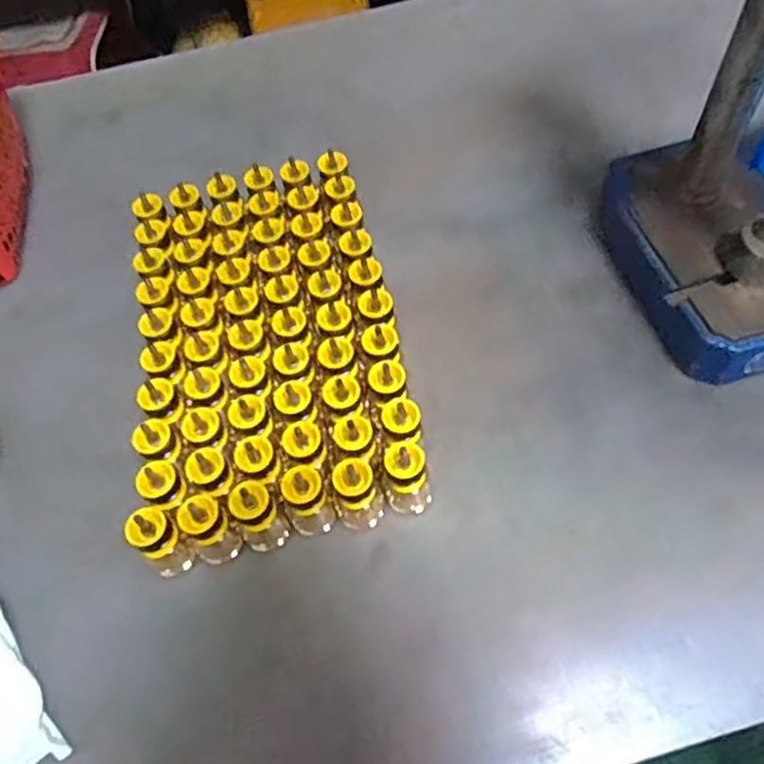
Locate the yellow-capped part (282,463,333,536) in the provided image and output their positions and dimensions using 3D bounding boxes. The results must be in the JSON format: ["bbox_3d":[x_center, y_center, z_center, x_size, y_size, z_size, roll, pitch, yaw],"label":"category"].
[{"bbox_3d":[-0.049,0.079,0.426,0.027,0.066,0.024,-25,60,-10],"label":"yellow-capped part"}]

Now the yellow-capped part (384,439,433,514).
[{"bbox_3d":[0.018,0.061,0.424,0.027,0.060,0.025,-15,59,-4],"label":"yellow-capped part"}]

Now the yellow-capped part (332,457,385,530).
[{"bbox_3d":[-0.015,0.074,0.427,0.027,0.069,0.026,-2,59,3],"label":"yellow-capped part"}]

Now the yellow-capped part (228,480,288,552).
[{"bbox_3d":[-0.079,0.086,0.416,0.025,0.058,0.026,-2,59,3],"label":"yellow-capped part"}]

